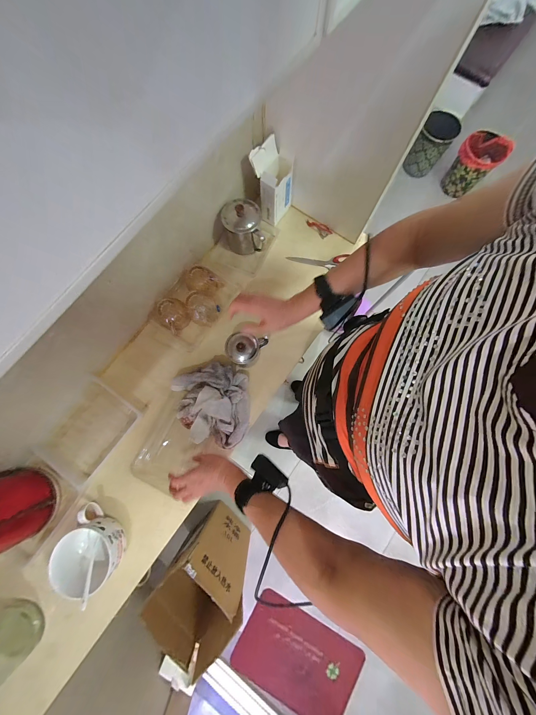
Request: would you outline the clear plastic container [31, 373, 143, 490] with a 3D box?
[{"bbox_3d":[-0.460,0.185,0.605,0.186,0.037,0.230,34,80,6],"label":"clear plastic container"}]

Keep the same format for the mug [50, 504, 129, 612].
[{"bbox_3d":[-0.385,0.419,0.525,0.137,0.081,0.118,30,80,5],"label":"mug"}]

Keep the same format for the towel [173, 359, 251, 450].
[{"bbox_3d":[-0.141,0.115,0.581,0.179,0.071,0.190,-2,79,-1],"label":"towel"}]

